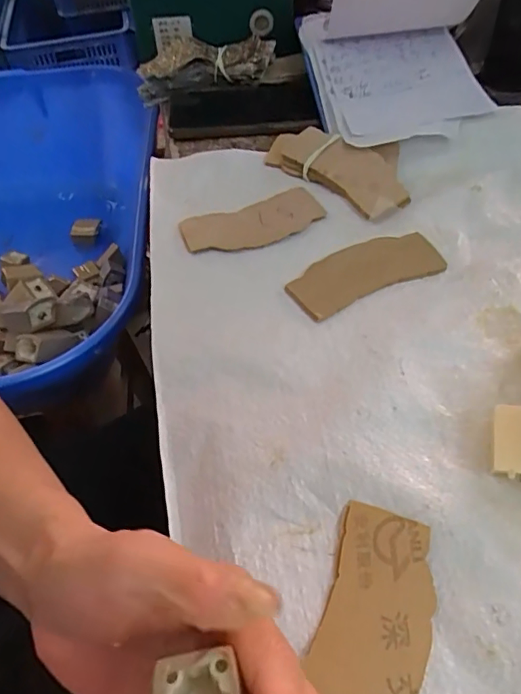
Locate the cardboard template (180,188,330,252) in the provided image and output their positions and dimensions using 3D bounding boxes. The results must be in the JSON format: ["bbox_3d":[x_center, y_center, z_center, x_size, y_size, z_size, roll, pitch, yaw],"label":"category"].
[{"bbox_3d":[-0.004,-0.097,0.401,0.112,0.008,0.049,-21,53,-13],"label":"cardboard template"}]

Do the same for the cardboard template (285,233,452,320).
[{"bbox_3d":[0.072,-0.054,0.369,0.111,0.006,0.052,-22,52,-16],"label":"cardboard template"}]

